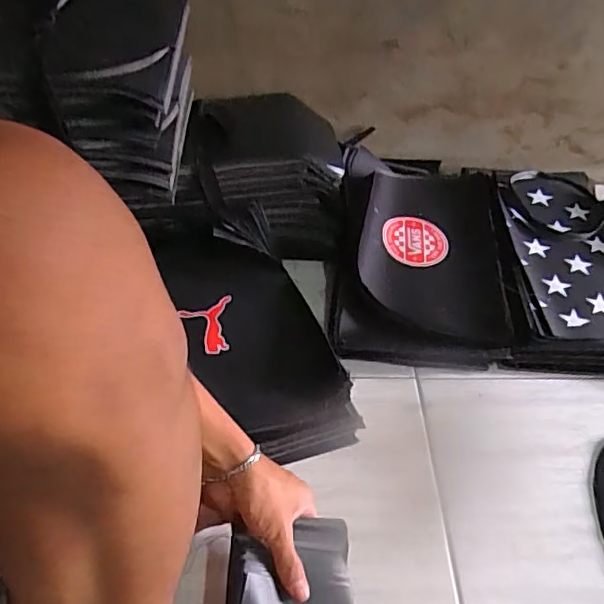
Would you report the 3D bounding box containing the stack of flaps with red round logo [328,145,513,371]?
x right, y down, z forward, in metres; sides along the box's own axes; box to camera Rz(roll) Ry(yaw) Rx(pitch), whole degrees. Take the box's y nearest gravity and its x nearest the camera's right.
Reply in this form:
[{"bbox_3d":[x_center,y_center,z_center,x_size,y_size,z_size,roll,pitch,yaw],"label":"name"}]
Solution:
[{"bbox_3d":[0.161,-0.078,0.793,0.224,0.080,0.343,6,51,0],"label":"stack of flaps with red round logo"}]

